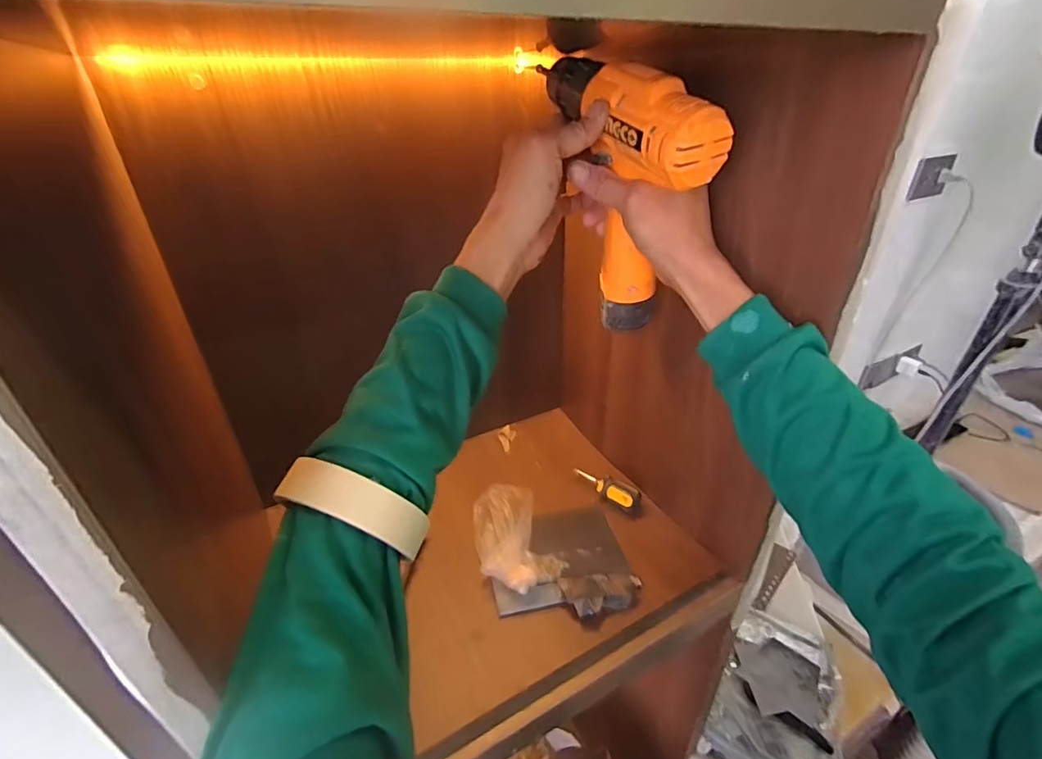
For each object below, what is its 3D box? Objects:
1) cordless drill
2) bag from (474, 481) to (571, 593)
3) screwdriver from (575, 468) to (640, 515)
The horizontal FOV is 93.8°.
[{"bbox_3d":[0.081,-0.139,0.399,0.050,0.202,0.171,-15,34,-21],"label":"cordless drill"},{"bbox_3d":[-0.009,0.162,0.510,0.076,0.033,0.130,-12,33,-17],"label":"bag"},{"bbox_3d":[0.099,0.127,0.573,0.086,0.022,0.024,23,39,35],"label":"screwdriver"}]

